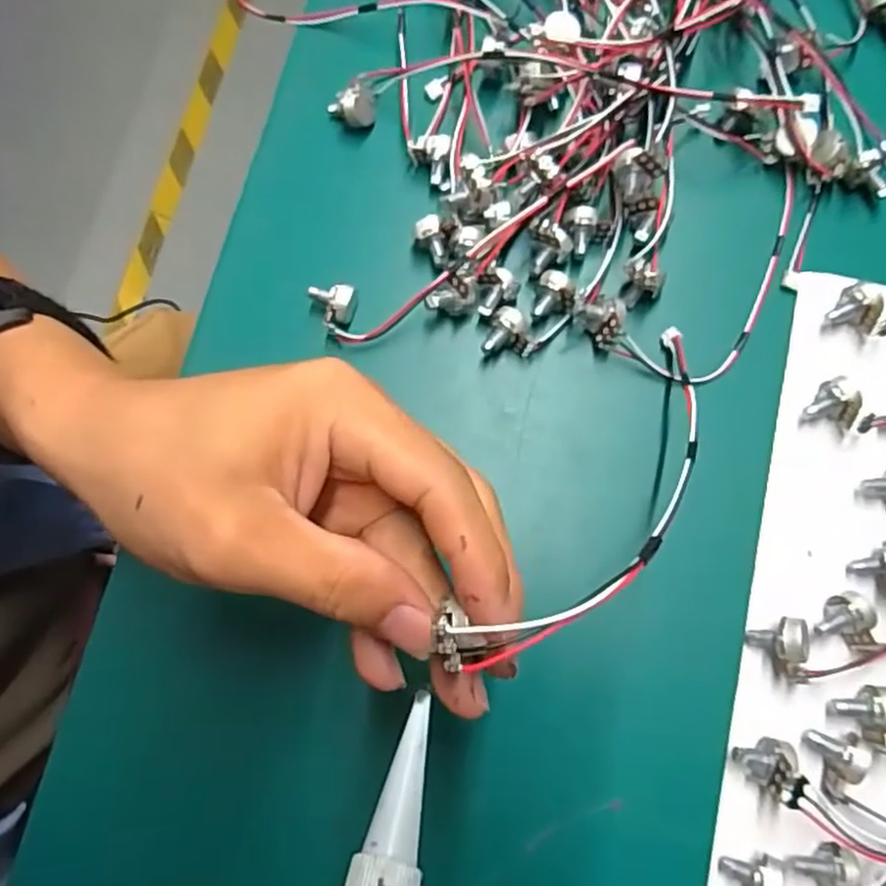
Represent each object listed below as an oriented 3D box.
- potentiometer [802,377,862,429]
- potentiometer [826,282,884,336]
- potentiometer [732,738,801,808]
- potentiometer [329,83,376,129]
[{"bbox_3d":[0.158,-0.014,0.285,0.016,0.017,0.020,-29,79,-4],"label":"potentiometer"},{"bbox_3d":[0.171,-0.056,0.291,0.019,0.018,0.014,19,80,6],"label":"potentiometer"},{"bbox_3d":[0.117,0.117,0.254,0.019,0.019,0.021,16,79,5],"label":"potentiometer"},{"bbox_3d":[-0.042,-0.155,0.323,0.021,0.014,0.016,-5,78,1],"label":"potentiometer"}]

